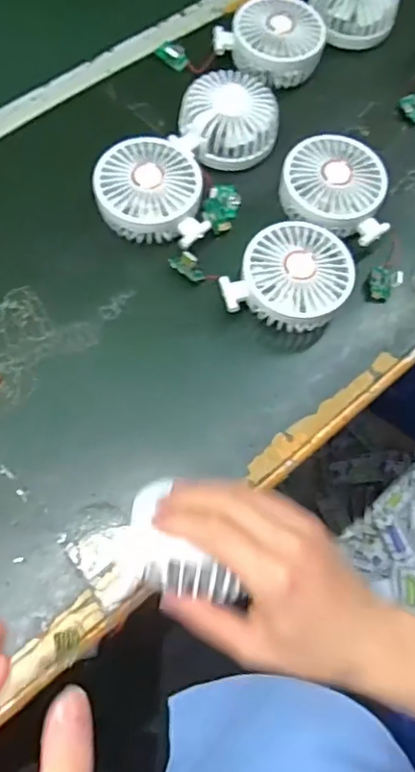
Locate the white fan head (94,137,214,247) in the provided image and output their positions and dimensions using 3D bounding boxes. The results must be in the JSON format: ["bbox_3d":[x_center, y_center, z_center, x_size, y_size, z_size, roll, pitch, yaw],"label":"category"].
[{"bbox_3d":[-0.051,-0.166,0.530,0.090,0.045,0.109,-13,70,-8],"label":"white fan head"}]

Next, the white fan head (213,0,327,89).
[{"bbox_3d":[0.063,-0.345,0.608,0.105,0.052,0.078,27,70,7],"label":"white fan head"}]

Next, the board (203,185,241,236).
[{"bbox_3d":[0.013,-0.161,0.543,0.030,0.004,0.049,28,67,-18],"label":"board"}]

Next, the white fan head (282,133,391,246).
[{"bbox_3d":[0.112,-0.173,0.535,0.091,0.042,0.086,10,67,2],"label":"white fan head"}]

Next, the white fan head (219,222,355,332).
[{"bbox_3d":[0.069,-0.084,0.506,0.092,0.046,0.099,22,69,5],"label":"white fan head"}]

